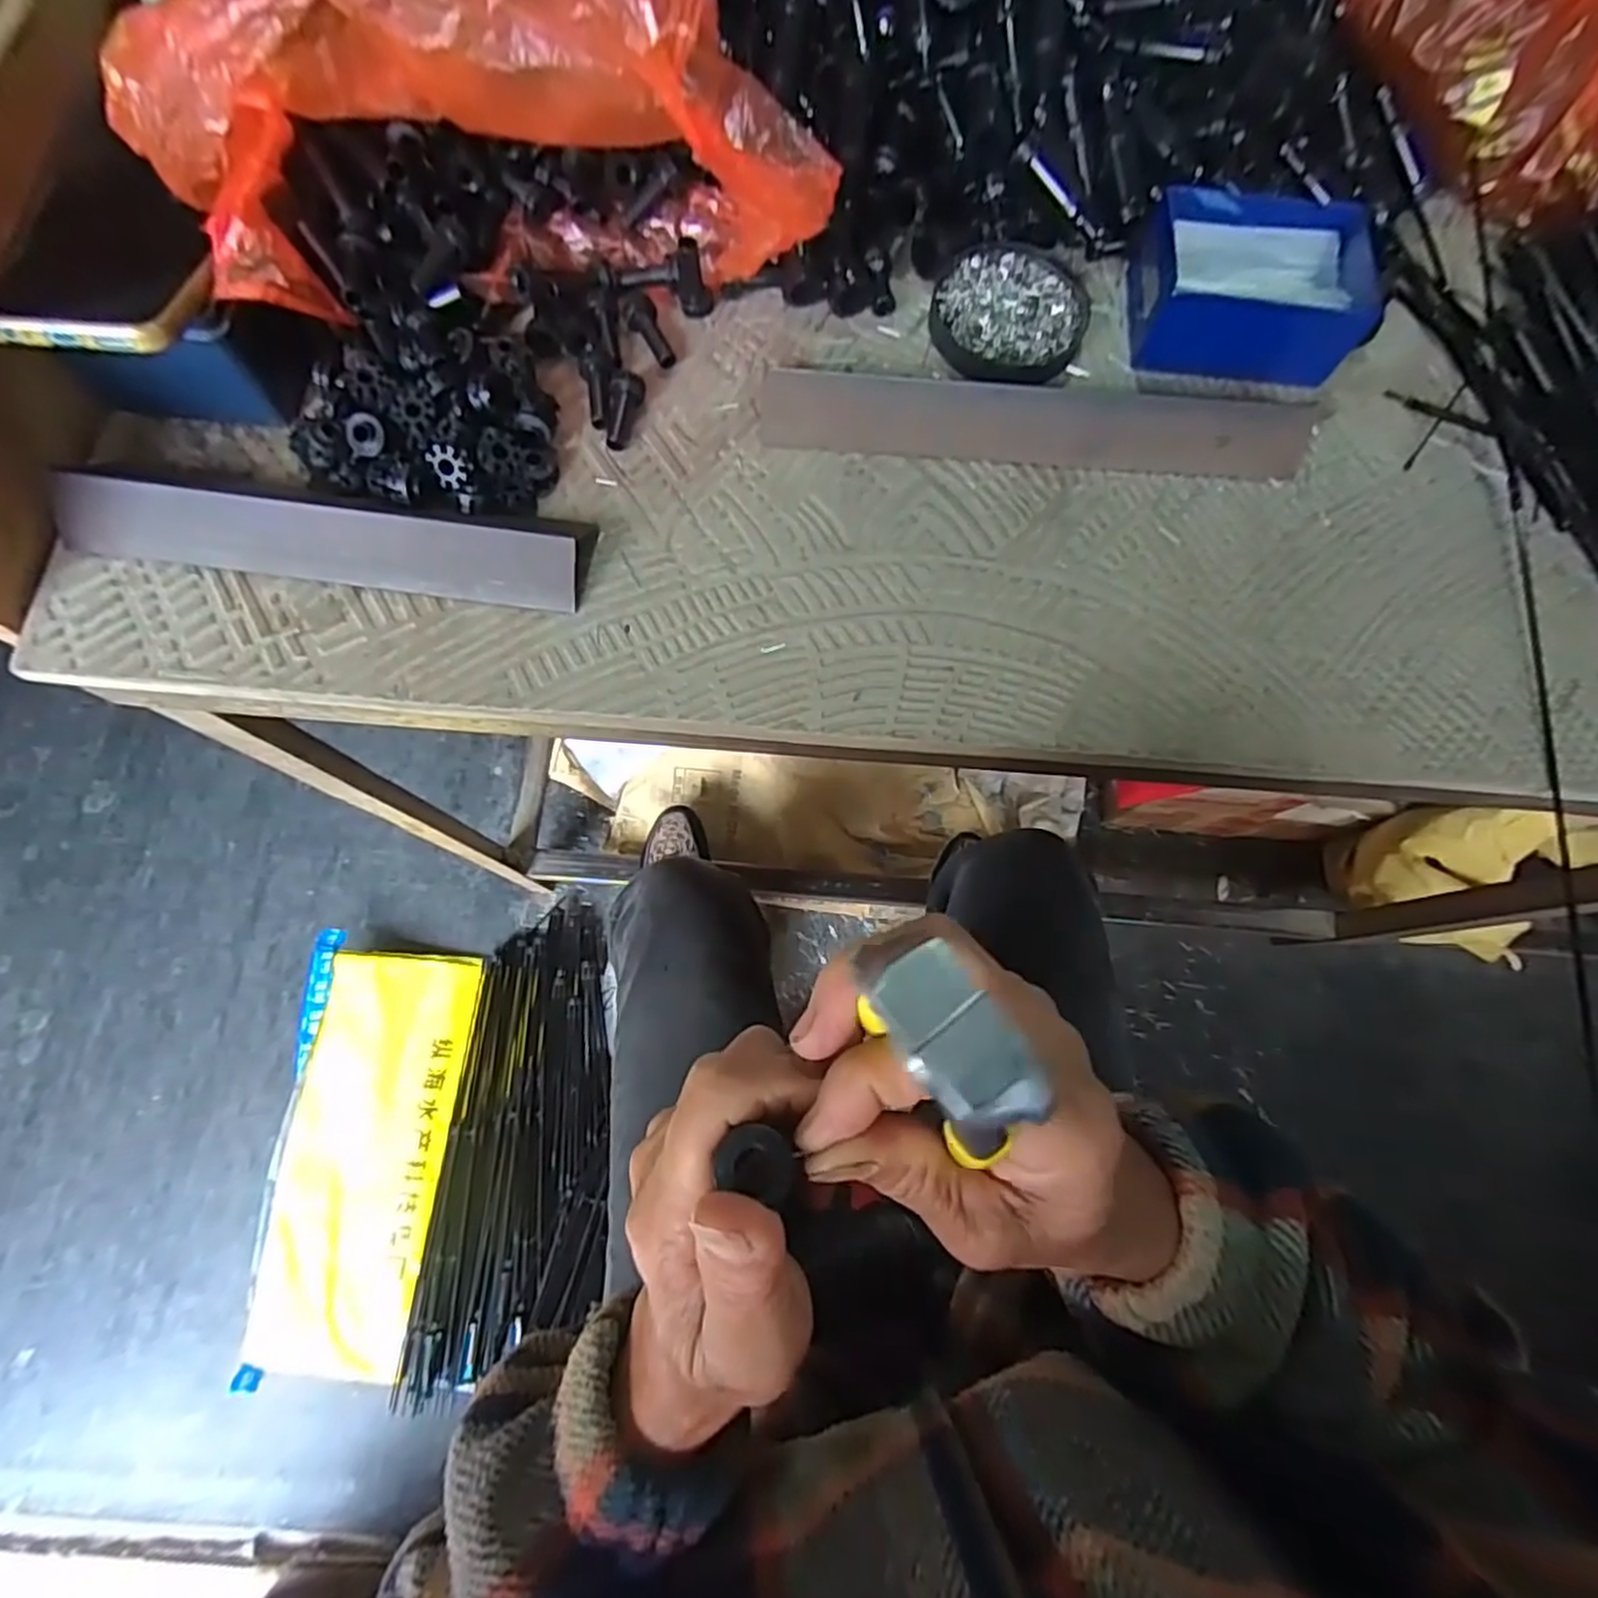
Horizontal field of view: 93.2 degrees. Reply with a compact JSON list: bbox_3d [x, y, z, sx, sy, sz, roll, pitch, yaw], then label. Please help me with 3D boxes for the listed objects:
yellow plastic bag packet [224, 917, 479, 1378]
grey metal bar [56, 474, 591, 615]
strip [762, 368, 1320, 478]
[{"bbox_3d":[-0.562,0.455,0.963,0.213,0.041,0.520,7,74,0],"label":"yellow plastic bag packet"},{"bbox_3d":[-0.222,-0.117,0.347,0.236,0.005,0.035,8,120,1],"label":"grey metal bar"},{"bbox_3d":[0.125,-0.193,0.390,0.280,0.005,0.036,2,120,-3],"label":"strip"}]

